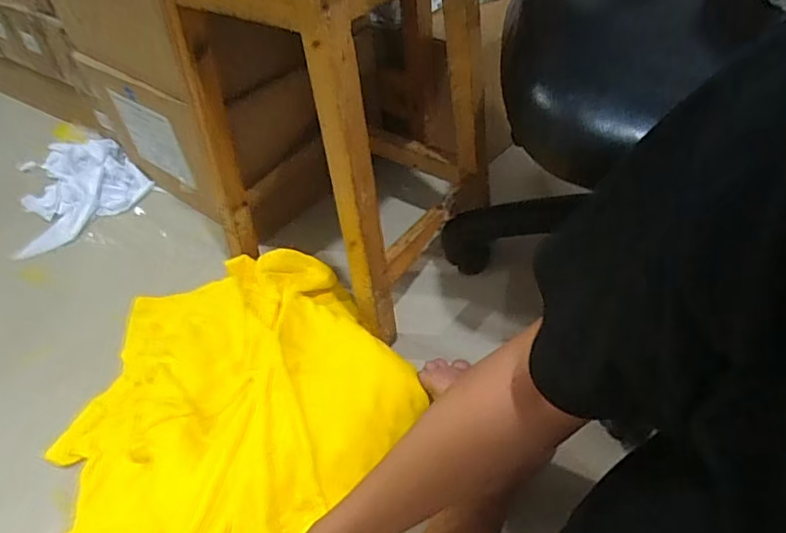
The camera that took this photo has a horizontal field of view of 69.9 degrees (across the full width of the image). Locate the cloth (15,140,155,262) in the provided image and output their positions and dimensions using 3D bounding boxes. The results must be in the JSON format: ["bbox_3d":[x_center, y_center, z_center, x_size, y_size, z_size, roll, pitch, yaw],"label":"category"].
[{"bbox_3d":[-0.666,-0.165,1.138,0.257,0.059,0.313,-35,49,-27],"label":"cloth"}]

